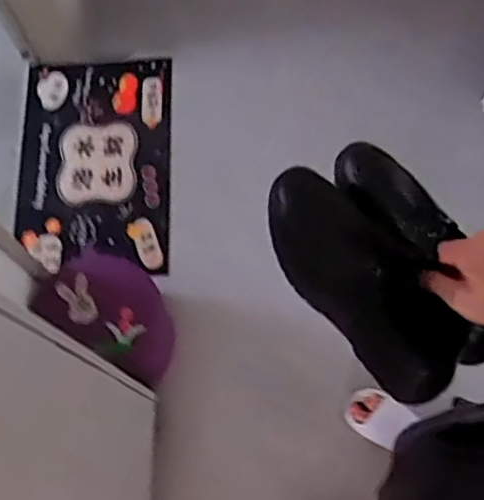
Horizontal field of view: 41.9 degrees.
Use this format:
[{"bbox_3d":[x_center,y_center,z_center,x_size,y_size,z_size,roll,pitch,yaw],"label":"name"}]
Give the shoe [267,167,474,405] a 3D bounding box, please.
[{"bbox_3d":[0.120,0.024,0.660,0.113,0.087,0.272,-32,65,-8],"label":"shoe"}]

